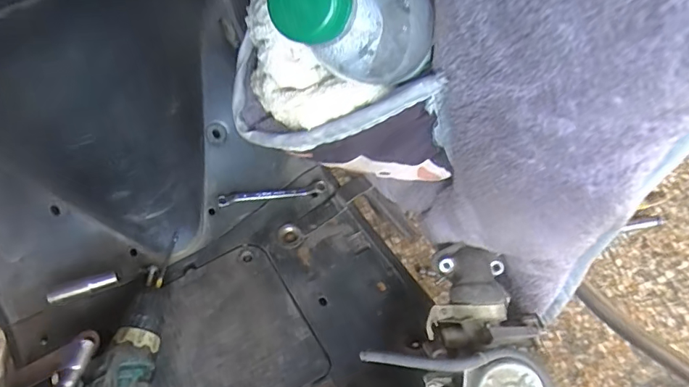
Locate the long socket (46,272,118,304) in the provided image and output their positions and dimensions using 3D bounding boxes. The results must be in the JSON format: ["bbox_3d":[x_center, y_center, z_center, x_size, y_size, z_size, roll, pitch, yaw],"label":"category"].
[{"bbox_3d":[-0.306,0.111,0.573,0.081,0.014,0.016,-19,62,-8],"label":"long socket"}]

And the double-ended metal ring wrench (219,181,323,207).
[{"bbox_3d":[-0.094,0.001,0.637,0.138,0.017,0.015,-10,61,-3],"label":"double-ended metal ring wrench"}]

